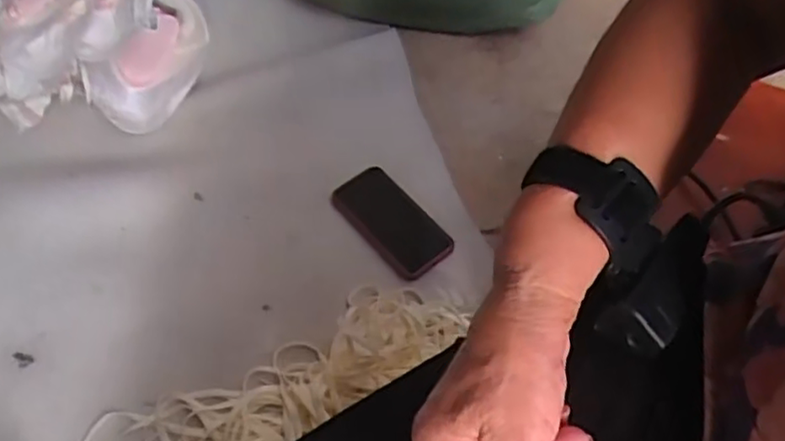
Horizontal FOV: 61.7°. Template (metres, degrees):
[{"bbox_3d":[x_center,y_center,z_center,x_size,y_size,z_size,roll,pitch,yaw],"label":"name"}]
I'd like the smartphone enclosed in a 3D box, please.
[{"bbox_3d":[-0.001,-0.001,0.896,0.094,0.020,0.169,-32,64,-23],"label":"smartphone"}]

